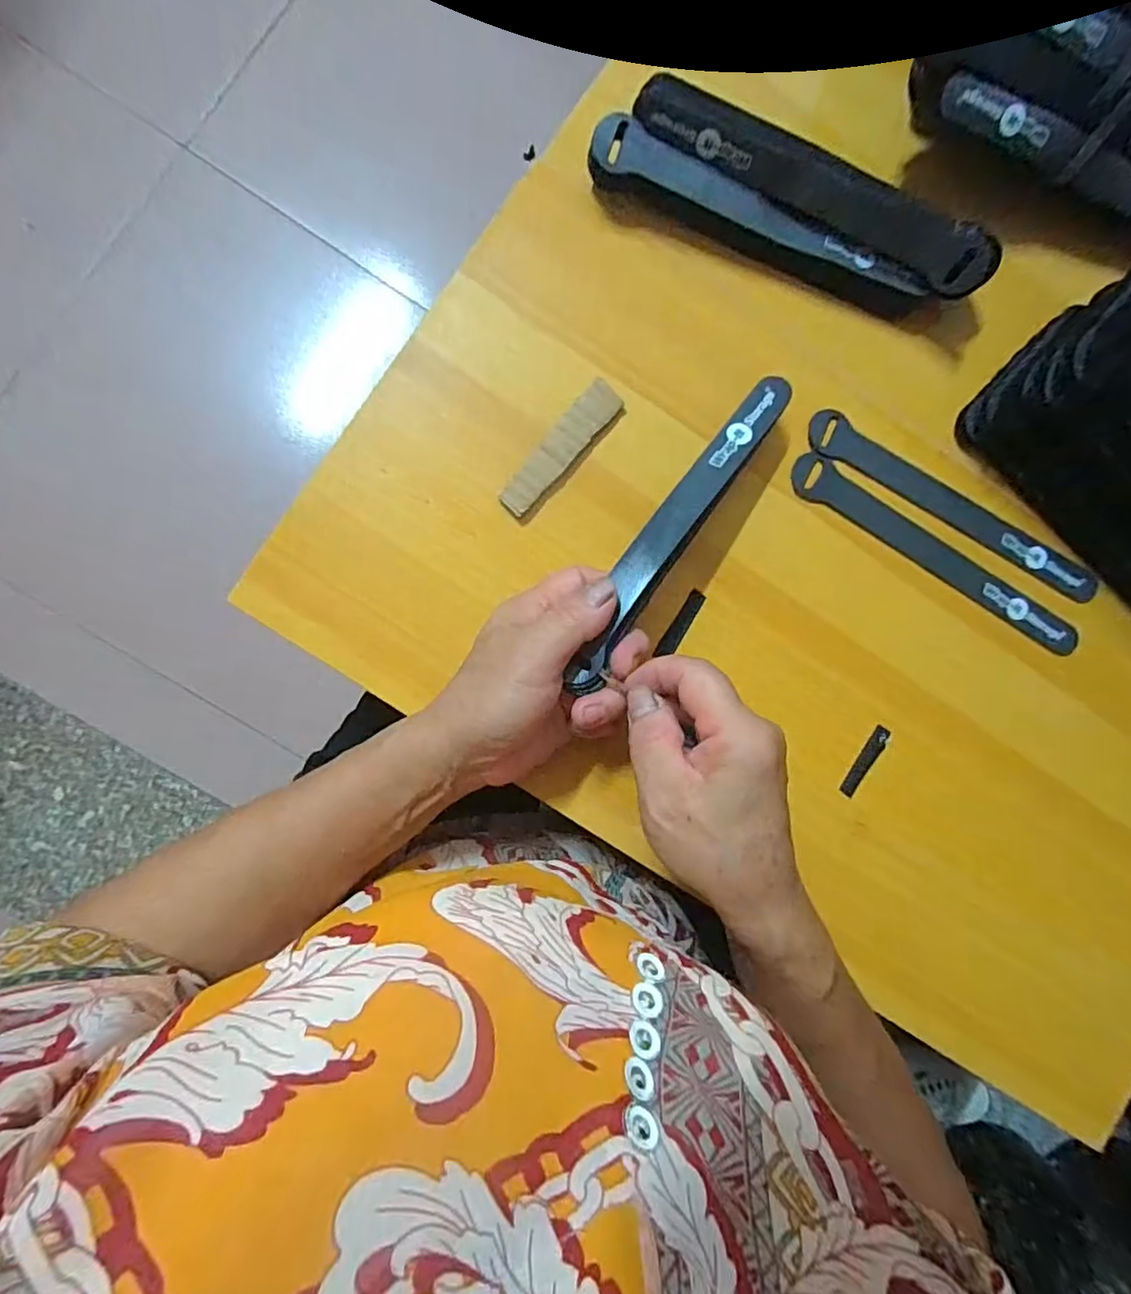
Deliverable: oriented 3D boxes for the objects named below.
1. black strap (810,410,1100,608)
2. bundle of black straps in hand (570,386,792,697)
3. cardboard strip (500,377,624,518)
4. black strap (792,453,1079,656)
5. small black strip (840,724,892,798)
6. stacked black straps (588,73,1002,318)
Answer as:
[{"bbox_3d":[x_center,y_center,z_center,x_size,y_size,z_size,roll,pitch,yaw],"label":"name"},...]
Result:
[{"bbox_3d":[0.226,-0.081,0.347,0.191,0.004,0.025,28,82,-4],"label":"black strap"},{"bbox_3d":[0.058,-0.063,0.296,0.024,0.014,0.193,36,77,-6],"label":"bundle of black straps in hand"},{"bbox_3d":[-0.003,-0.108,0.325,0.019,0.006,0.087,41,87,-5],"label":"cardboard strip"},{"bbox_3d":[0.214,-0.052,0.344,0.192,0.005,0.023,31,88,-6],"label":"black strap"},{"bbox_3d":[0.173,0.066,0.344,0.012,0.004,0.045,35,88,-6],"label":"small black strip"},{"bbox_3d":[0.122,-0.234,0.317,0.220,0.039,0.044,20,89,-6],"label":"stacked black straps"}]

